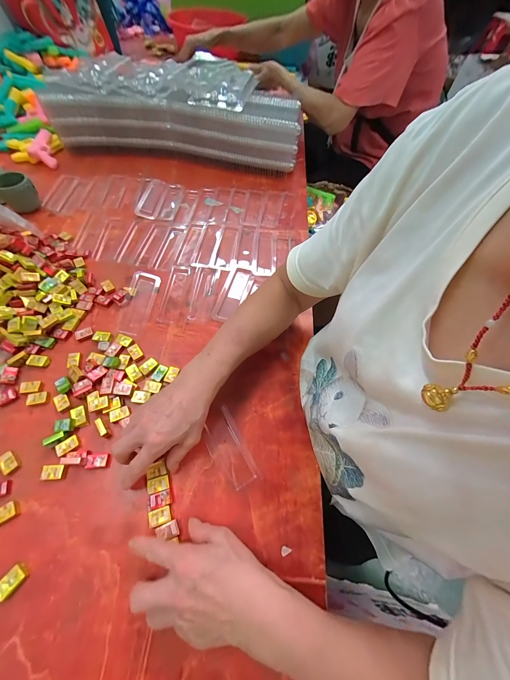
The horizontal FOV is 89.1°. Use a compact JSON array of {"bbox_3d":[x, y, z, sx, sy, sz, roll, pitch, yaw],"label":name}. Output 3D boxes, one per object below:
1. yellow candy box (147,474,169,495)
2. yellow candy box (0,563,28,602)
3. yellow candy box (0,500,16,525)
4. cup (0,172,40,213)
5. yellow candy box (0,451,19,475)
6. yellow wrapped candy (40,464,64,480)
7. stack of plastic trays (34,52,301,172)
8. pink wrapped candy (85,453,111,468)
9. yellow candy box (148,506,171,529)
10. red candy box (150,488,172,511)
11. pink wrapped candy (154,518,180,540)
[{"bbox_3d":[-0.121,0.182,0.326,0.026,0.008,0.017,-14,62,-12],"label":"yellow candy box"},{"bbox_3d":[-0.258,0.256,0.274,0.020,0.010,0.025,35,64,15],"label":"yellow candy box"},{"bbox_3d":[-0.295,0.203,0.302,0.026,0.007,0.018,-31,67,-19],"label":"yellow candy box"},{"bbox_3d":[-0.510,-0.317,0.555,0.068,0.056,0.064,-35,68,-21],"label":"cup"},{"bbox_3d":[-0.314,0.156,0.329,0.027,0.007,0.017,41,65,18],"label":"yellow candy box"},{"bbox_3d":[-0.254,0.166,0.326,0.024,0.008,0.017,-2,60,-5],"label":"yellow wrapped candy"},{"bbox_3d":[-0.194,-0.566,0.649,0.594,0.165,0.160,6,60,-1],"label":"stack of plastic trays"},{"bbox_3d":[-0.203,0.155,0.333,0.025,0.013,0.017,-2,60,-5],"label":"pink wrapped candy"},{"bbox_3d":[-0.113,0.211,0.309,0.025,0.006,0.017,-13,62,-11],"label":"yellow candy box"},{"bbox_3d":[-0.116,0.196,0.319,0.026,0.005,0.017,-15,62,-12],"label":"red candy box"},{"bbox_3d":[-0.102,0.223,0.302,0.025,0.005,0.017,-16,63,-13],"label":"pink wrapped candy"}]

